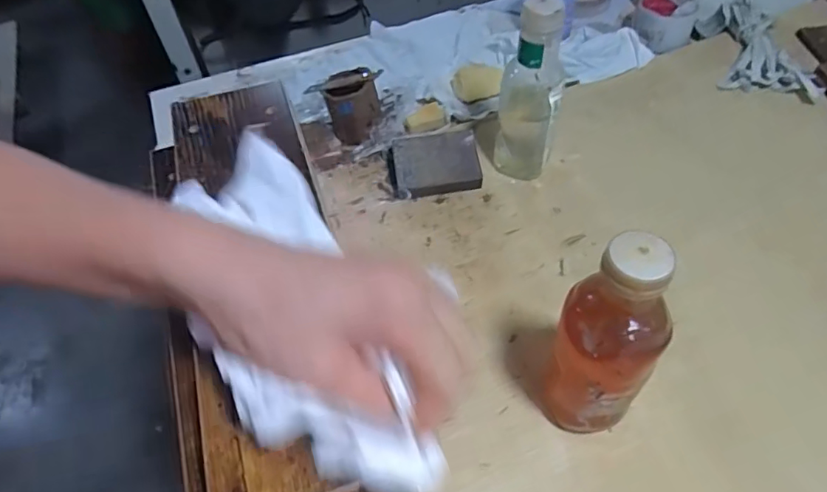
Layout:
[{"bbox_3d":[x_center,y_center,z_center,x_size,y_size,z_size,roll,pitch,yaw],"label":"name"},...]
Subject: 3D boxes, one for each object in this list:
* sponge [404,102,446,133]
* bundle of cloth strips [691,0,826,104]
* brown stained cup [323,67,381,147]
[{"bbox_3d":[0.016,-0.166,0.701,0.054,0.018,0.031,-20,54,-10],"label":"sponge"},{"bbox_3d":[0.468,-0.280,0.745,0.118,0.031,0.206,-1,52,4],"label":"bundle of cloth strips"},{"bbox_3d":[-0.078,-0.180,0.690,0.065,0.072,0.065,-7,52,-1],"label":"brown stained cup"}]

